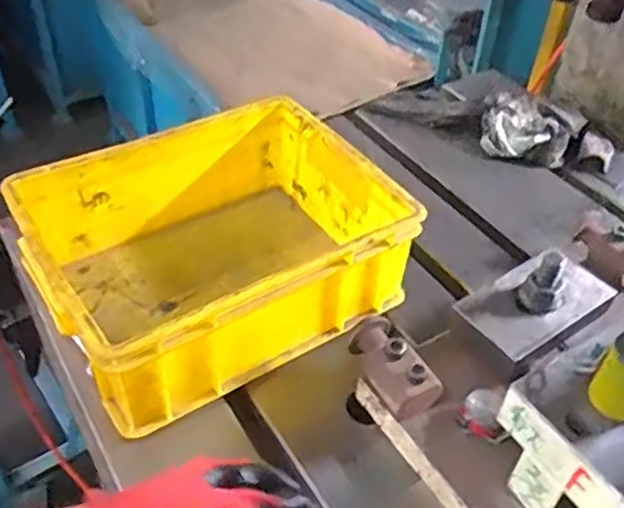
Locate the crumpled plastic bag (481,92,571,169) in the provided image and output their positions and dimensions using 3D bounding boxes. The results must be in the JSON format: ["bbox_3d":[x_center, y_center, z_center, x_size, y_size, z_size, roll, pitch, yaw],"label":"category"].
[{"bbox_3d":[0.311,-0.180,0.979,0.127,0.055,0.109,15,42,11],"label":"crumpled plastic bag"}]

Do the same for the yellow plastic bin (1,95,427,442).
[{"bbox_3d":[-0.105,-0.011,0.704,0.342,0.137,0.287,-22,48,-28],"label":"yellow plastic bin"}]

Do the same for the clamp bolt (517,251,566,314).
[{"bbox_3d":[0.217,0.029,0.627,0.041,0.051,0.035,19,43,15],"label":"clamp bolt"}]

